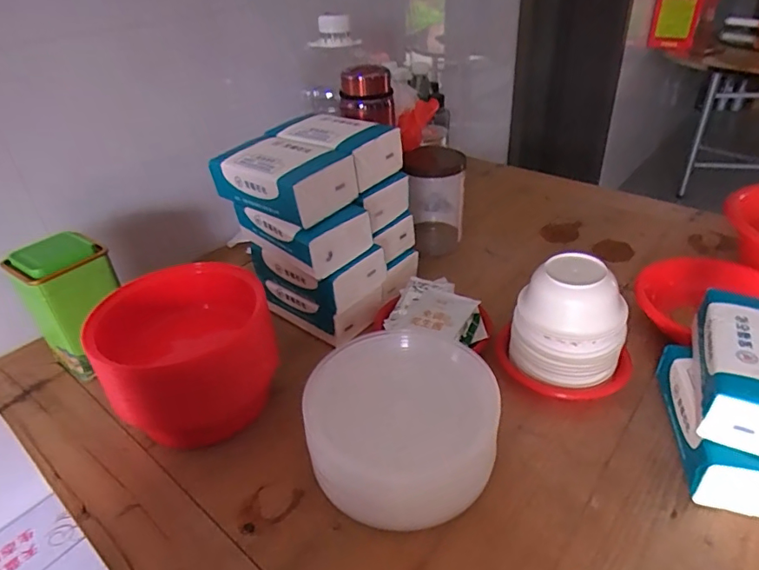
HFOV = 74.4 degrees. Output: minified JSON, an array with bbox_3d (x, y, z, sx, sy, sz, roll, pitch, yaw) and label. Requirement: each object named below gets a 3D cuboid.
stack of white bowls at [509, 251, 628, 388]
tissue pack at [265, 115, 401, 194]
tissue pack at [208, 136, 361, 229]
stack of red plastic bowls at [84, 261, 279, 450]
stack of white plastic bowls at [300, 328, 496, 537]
[{"bbox_3d":[0.202,0.046,0.538,0.101,0.138,0.081,-9,33,-9],"label":"stack of white bowls"},{"bbox_3d":[-0.063,-0.177,0.643,0.162,0.056,0.094,21,42,32],"label":"tissue pack"},{"bbox_3d":[-0.114,-0.127,0.585,0.156,0.058,0.093,22,43,33],"label":"tissue pack"},{"bbox_3d":[-0.190,0.078,0.536,0.150,0.133,0.158,-8,33,-8],"label":"stack of red plastic bowls"},{"bbox_3d":[0.021,0.130,0.471,0.175,0.090,0.177,3,33,10],"label":"stack of white plastic bowls"}]

